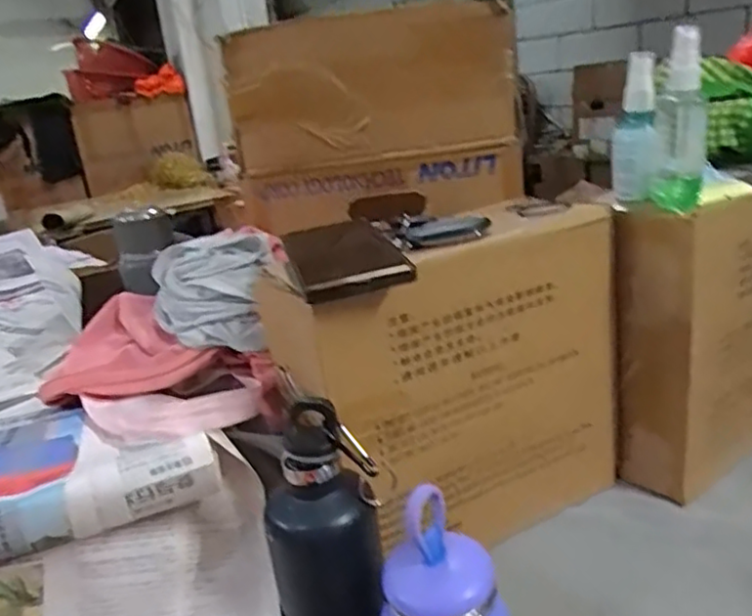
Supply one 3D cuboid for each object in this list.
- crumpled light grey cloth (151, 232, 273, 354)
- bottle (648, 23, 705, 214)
[{"bbox_3d":[-0.144,-0.014,0.597,0.110,0.083,0.086,-12,20,-14],"label":"crumpled light grey cloth"},{"bbox_3d":[0.245,-0.149,0.532,0.034,0.138,0.032,-3,20,10],"label":"bottle"}]

